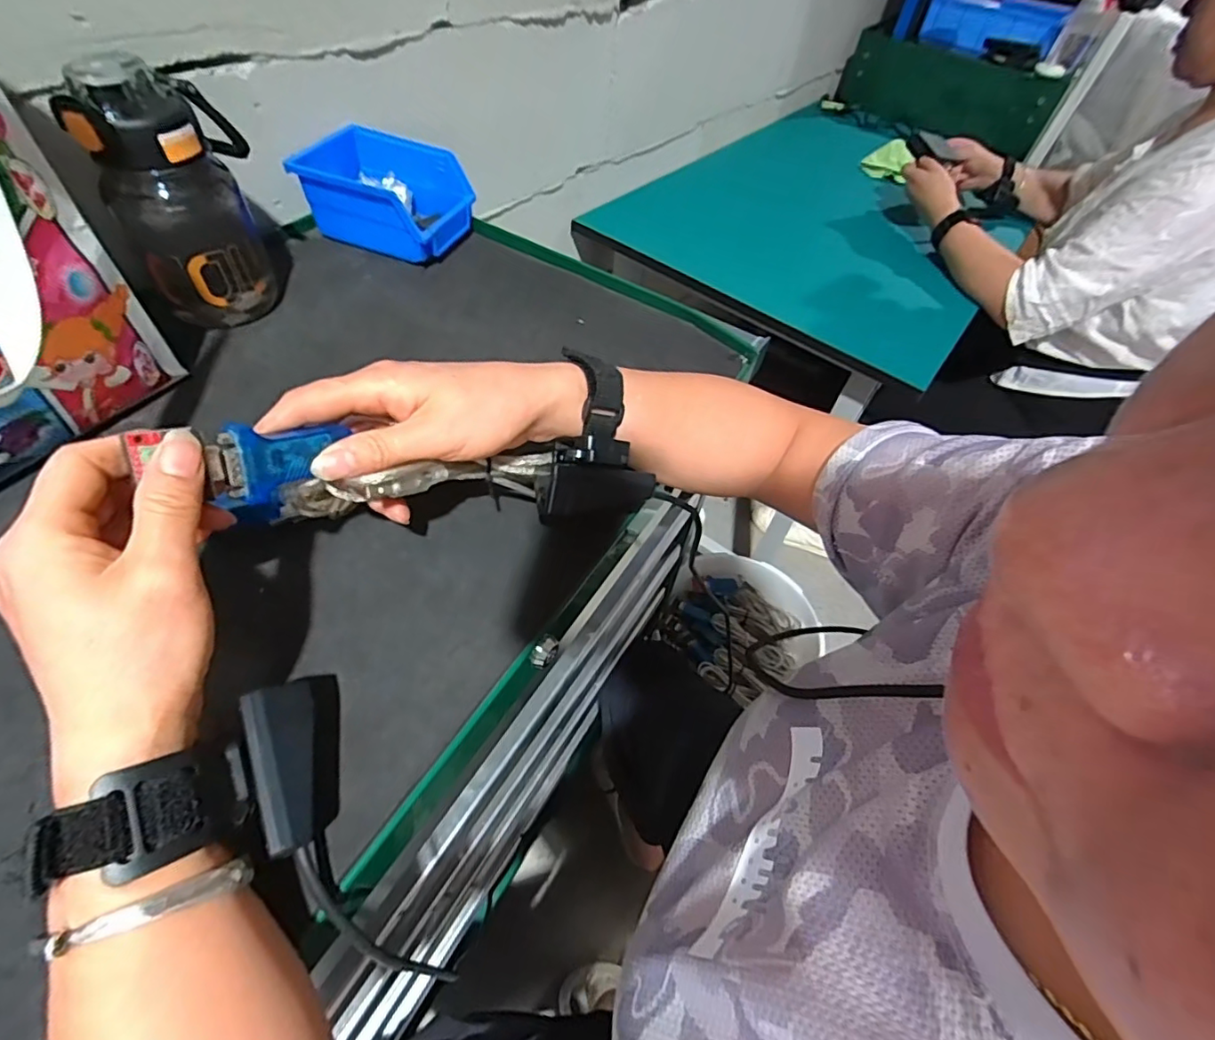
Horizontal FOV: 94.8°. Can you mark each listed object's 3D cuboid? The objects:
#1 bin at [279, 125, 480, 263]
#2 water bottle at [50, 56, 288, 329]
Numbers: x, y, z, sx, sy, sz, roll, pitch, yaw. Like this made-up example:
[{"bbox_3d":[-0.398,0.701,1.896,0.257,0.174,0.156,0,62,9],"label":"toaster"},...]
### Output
[{"bbox_3d":[-0.218,-0.322,0.557,0.144,0.068,0.104,20,53,9],"label":"bin"},{"bbox_3d":[-0.324,-0.239,0.437,0.103,0.185,0.081,-25,59,-23],"label":"water bottle"}]

